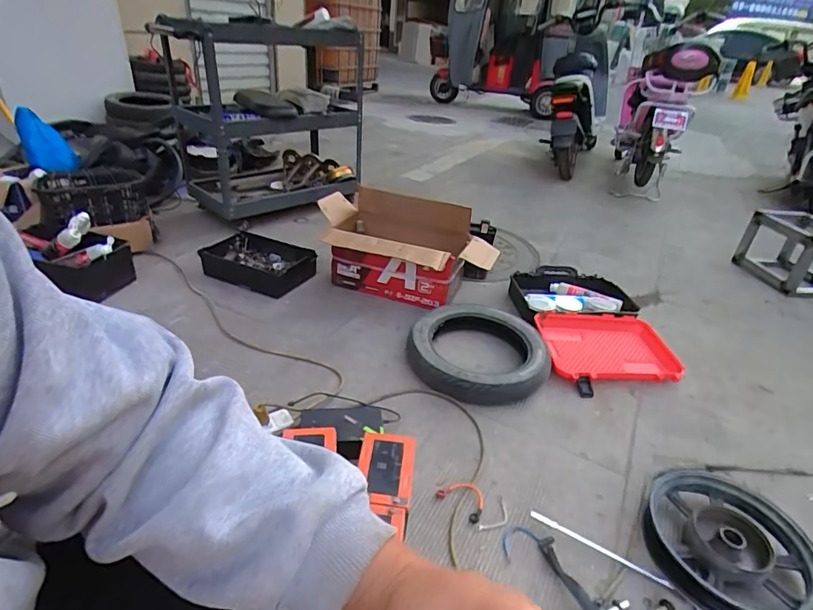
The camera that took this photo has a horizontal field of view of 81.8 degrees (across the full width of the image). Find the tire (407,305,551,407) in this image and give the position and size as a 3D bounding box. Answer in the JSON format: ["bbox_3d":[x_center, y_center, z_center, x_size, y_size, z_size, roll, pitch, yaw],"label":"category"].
[{"bbox_3d":[0.184,0.115,1.220,0.354,0.084,0.336,8,33,5],"label":"tire"}]

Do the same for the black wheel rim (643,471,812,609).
[{"bbox_3d":[0.551,0.410,0.808,0.256,0.061,0.265,24,38,28],"label":"black wheel rim"}]

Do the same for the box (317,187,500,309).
[{"bbox_3d":[-0.015,-0.148,1.438,0.534,0.272,0.276,16,33,18],"label":"box"}]

